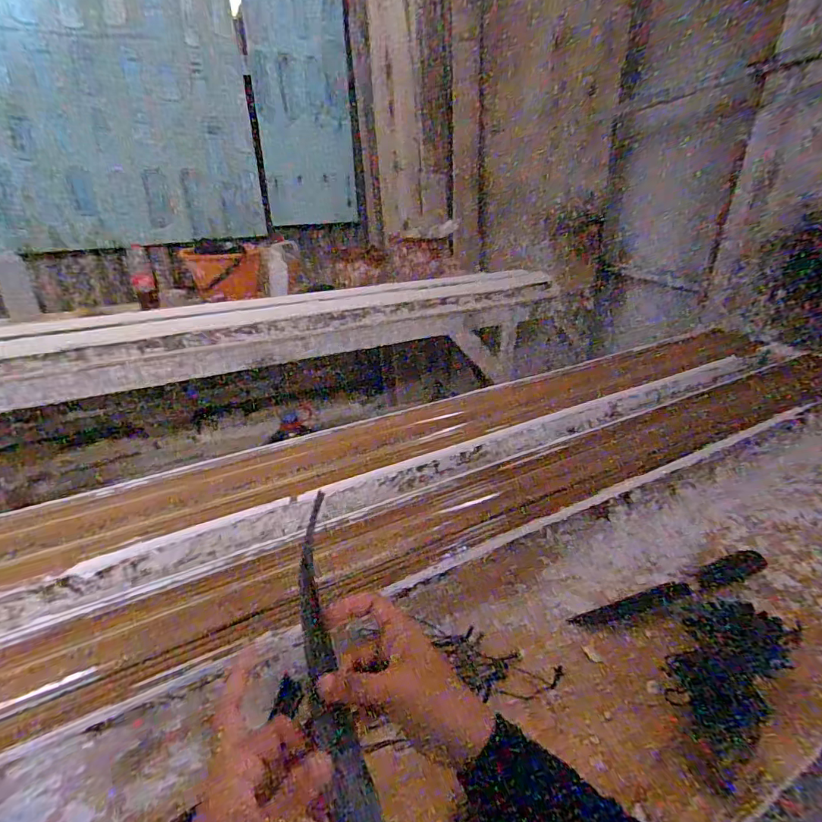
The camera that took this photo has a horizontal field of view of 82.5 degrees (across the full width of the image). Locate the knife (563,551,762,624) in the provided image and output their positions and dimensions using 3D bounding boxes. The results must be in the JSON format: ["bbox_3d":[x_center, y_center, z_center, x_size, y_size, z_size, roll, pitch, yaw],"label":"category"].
[{"bbox_3d":[0.297,0.201,0.524,0.247,0.019,0.033,-11,30,-19],"label":"knife"}]

